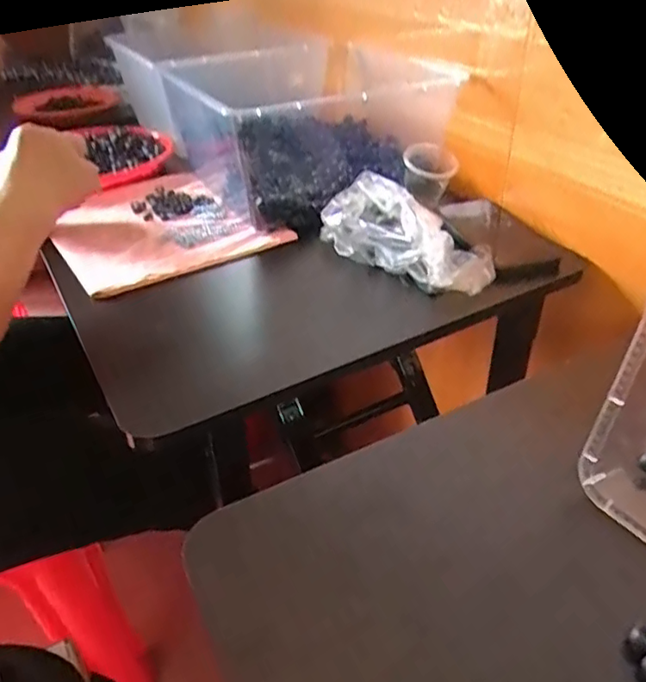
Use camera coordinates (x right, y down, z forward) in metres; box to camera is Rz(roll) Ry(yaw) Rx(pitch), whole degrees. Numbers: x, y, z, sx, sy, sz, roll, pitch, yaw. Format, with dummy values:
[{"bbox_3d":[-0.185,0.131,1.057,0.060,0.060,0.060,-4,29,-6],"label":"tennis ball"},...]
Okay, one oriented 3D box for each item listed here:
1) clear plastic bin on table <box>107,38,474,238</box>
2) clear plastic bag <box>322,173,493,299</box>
[{"bbox_3d":[-0.052,-0.337,0.865,0.328,0.140,0.484,-18,38,-20],"label":"clear plastic bin on table"},{"bbox_3d":[0.084,-0.102,0.625,0.093,0.086,0.189,-30,44,-33],"label":"clear plastic bag"}]

